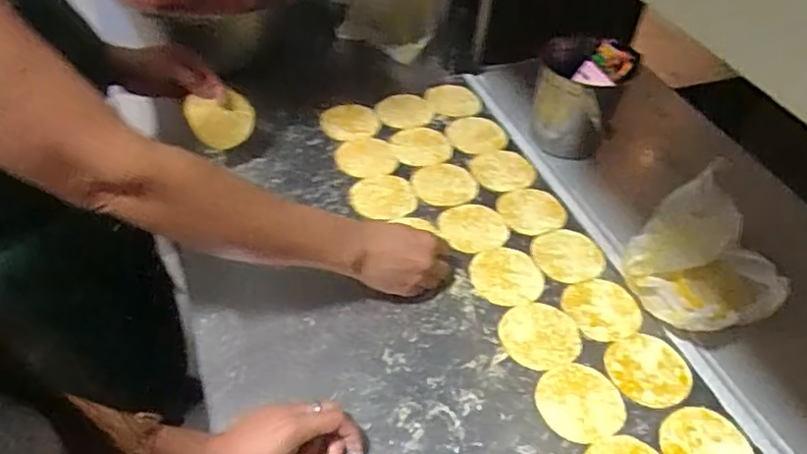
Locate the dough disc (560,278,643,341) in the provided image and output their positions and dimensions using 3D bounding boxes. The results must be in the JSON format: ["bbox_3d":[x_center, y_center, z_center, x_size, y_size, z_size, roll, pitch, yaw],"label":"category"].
[{"bbox_3d":[0.224,0.091,0.696,0.085,0.004,0.081,2,47,-2],"label":"dough disc"}]

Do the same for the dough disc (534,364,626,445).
[{"bbox_3d":[0.177,0.174,0.616,0.084,0.004,0.082,2,47,-2],"label":"dough disc"}]

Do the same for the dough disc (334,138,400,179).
[{"bbox_3d":[-0.052,-0.097,0.864,0.084,0.004,0.082,2,47,-2],"label":"dough disc"}]

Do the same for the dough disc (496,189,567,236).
[{"bbox_3d":[0.167,-0.021,0.803,0.086,0.005,0.081,2,47,-2],"label":"dough disc"}]

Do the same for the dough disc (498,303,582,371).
[{"bbox_3d":[0.147,0.115,0.668,0.085,0.004,0.081,2,47,-2],"label":"dough disc"}]

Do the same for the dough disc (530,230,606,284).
[{"bbox_3d":[0.201,0.036,0.752,0.090,0.010,0.080,-2,47,-6],"label":"dough disc"}]

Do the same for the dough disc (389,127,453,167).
[{"bbox_3d":[0.029,-0.115,0.883,0.087,0.005,0.087,2,47,-2],"label":"dough disc"}]

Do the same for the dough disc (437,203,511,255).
[{"bbox_3d":[0.089,0.001,0.777,0.084,0.010,0.081,2,47,-2],"label":"dough disc"}]

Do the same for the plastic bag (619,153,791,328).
[{"bbox_3d":[0.349,0.036,0.703,0.162,0.079,0.214,36,54,27],"label":"plastic bag"}]

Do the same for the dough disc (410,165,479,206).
[{"bbox_3d":[0.058,-0.057,0.837,0.091,0.005,0.080,-14,49,-16],"label":"dough disc"}]

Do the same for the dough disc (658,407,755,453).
[{"bbox_3d":[0.288,0.211,0.585,0.082,0.007,0.081,2,47,-2],"label":"dough disc"}]

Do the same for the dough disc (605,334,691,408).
[{"bbox_3d":[0.256,0.147,0.645,0.084,0.004,0.082,2,47,-2],"label":"dough disc"}]

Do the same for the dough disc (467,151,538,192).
[{"bbox_3d":[0.140,-0.079,0.863,0.083,0.007,0.086,2,47,-2],"label":"dough disc"}]

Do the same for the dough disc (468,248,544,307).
[{"bbox_3d":[0.122,0.055,0.724,0.084,0.007,0.077,2,47,-2],"label":"dough disc"}]

